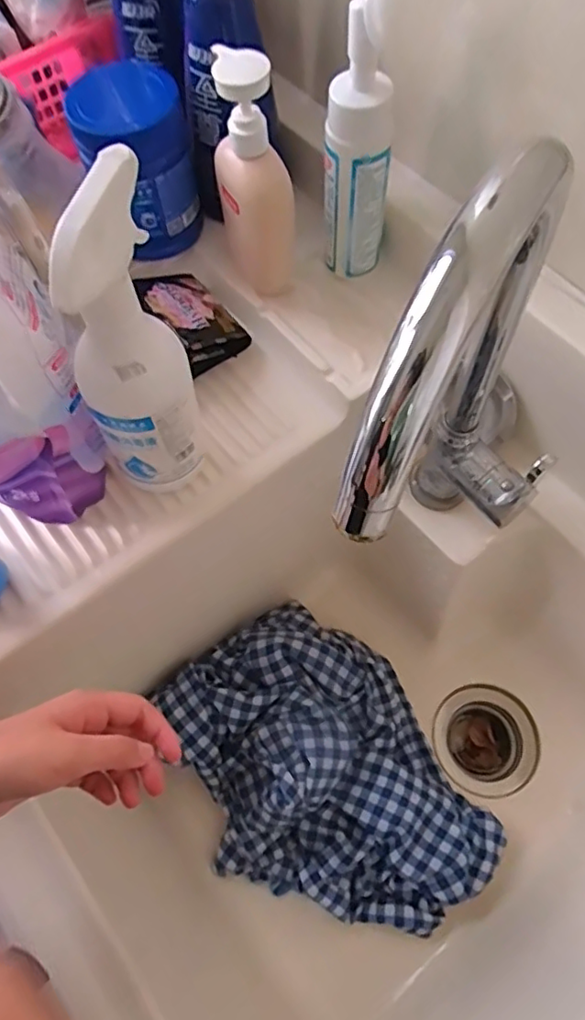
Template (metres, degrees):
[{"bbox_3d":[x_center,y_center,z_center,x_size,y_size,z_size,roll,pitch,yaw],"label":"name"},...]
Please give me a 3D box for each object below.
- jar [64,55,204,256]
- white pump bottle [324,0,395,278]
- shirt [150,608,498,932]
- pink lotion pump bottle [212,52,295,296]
[{"bbox_3d":[-0.132,-0.295,0.509,0.087,0.121,0.098,-28,68,-10],"label":"jar"},{"bbox_3d":[0.047,-0.264,0.438,0.048,0.194,0.041,4,67,4],"label":"white pump bottle"},{"bbox_3d":[0.028,0.245,0.568,0.221,0.095,0.303,-28,68,-9],"label":"shirt"},{"bbox_3d":[-0.030,-0.248,0.464,0.056,0.170,0.059,-10,66,-2],"label":"pink lotion pump bottle"}]

